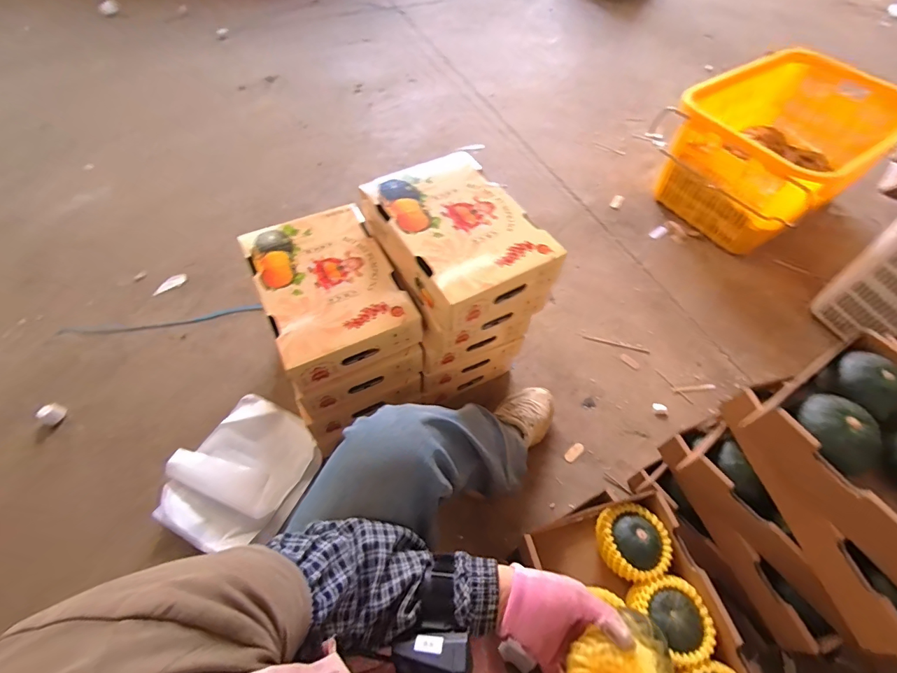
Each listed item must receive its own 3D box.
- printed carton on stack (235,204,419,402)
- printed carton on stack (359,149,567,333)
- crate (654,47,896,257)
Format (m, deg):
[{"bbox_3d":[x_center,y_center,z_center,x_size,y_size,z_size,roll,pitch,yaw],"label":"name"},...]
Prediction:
[{"bbox_3d":[-0.206,-0.088,0.718,0.222,0.074,0.317,-20,61,-15],"label":"printed carton on stack"},{"bbox_3d":[0.014,-0.182,0.731,0.233,0.086,0.322,-25,62,-17],"label":"printed carton on stack"},{"bbox_3d":[0.921,-0.529,1.190,0.560,0.314,0.426,-34,65,-22],"label":"crate"}]

